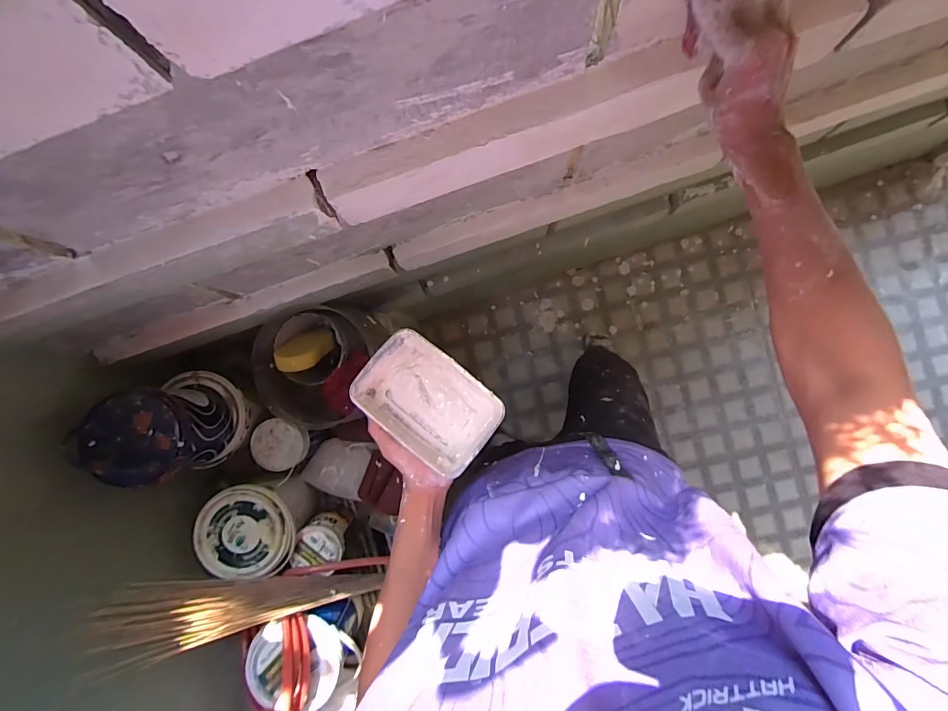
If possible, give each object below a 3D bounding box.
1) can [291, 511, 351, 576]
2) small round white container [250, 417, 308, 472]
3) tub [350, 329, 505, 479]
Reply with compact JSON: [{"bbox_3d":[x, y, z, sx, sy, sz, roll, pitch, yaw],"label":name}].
[{"bbox_3d":[-0.313,0.393,0.906,0.091,0.103,0.085,0,90,3],"label":"can"},{"bbox_3d":[-0.388,0.179,0.864,0.107,0.053,0.103,0,90,3],"label":"small round white container"},{"bbox_3d":[-0.058,0.057,0.529,0.168,0.052,0.112,38,92,2],"label":"tub"}]

